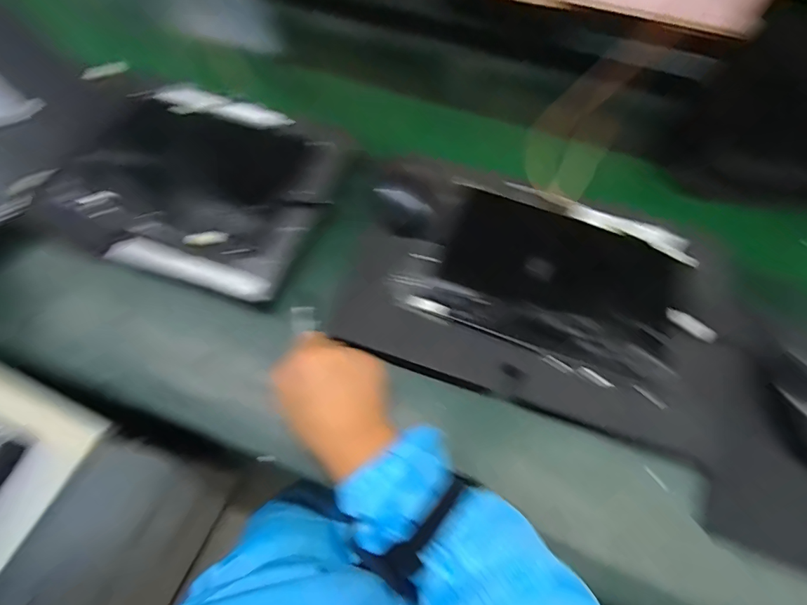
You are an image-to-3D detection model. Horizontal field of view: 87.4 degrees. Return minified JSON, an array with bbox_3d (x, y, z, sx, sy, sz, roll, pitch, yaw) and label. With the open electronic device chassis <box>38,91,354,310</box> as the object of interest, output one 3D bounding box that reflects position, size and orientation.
[{"bbox_3d":[-0.245,-0.148,0.507,0.305,0.034,0.248,20,65,9],"label":"open electronic device chassis"}]

